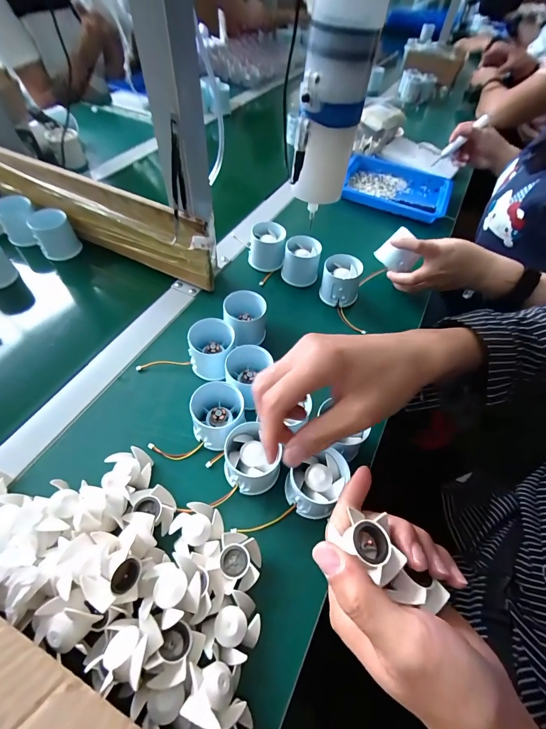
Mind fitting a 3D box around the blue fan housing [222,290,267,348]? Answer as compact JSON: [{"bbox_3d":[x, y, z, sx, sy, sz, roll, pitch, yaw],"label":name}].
[{"bbox_3d":[-0.034,-0.052,0.407,0.050,0.054,0.053,-4,55,-7],"label":"blue fan housing"}]

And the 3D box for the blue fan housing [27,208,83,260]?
[{"bbox_3d":[-0.329,-0.197,0.497,0.054,0.055,0.051,-27,61,-21],"label":"blue fan housing"}]

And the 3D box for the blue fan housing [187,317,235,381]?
[{"bbox_3d":[-0.075,-0.017,0.383,0.056,0.049,0.052,8,54,2],"label":"blue fan housing"}]

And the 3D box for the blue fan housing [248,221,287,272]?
[{"bbox_3d":[-0.009,-0.177,0.502,0.054,0.055,0.058,6,54,0],"label":"blue fan housing"}]

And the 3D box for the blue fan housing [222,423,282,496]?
[{"bbox_3d":[-0.022,0.090,0.313,0.048,0.046,0.048,23,56,12],"label":"blue fan housing"}]

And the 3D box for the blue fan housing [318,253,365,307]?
[{"bbox_3d":[0.095,-0.114,0.464,0.053,0.060,0.053,16,55,8],"label":"blue fan housing"}]

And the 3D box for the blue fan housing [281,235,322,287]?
[{"bbox_3d":[0.042,-0.148,0.484,0.050,0.059,0.050,11,54,3],"label":"blue fan housing"}]

